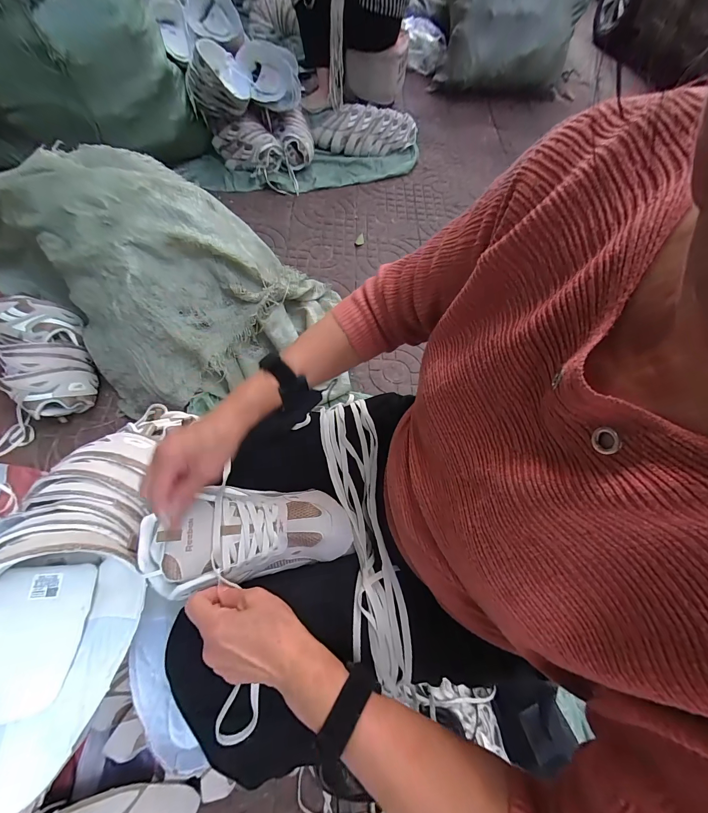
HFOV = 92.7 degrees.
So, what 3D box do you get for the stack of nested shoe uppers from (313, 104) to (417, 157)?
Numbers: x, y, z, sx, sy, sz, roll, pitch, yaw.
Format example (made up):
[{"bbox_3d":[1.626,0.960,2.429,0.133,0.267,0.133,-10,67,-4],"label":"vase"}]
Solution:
[{"bbox_3d":[0.052,-1.195,1.470,0.450,0.128,0.119,2,62,-3],"label":"stack of nested shoe uppers"}]

